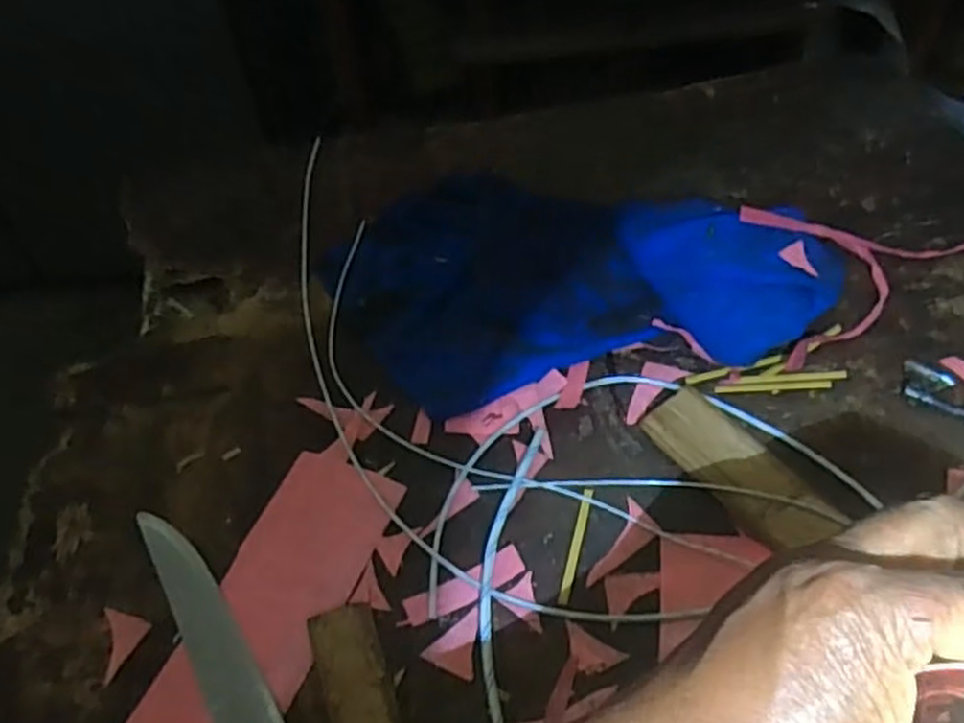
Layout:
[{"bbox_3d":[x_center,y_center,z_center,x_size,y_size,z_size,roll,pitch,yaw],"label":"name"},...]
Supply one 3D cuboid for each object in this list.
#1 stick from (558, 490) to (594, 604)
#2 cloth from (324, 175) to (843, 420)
[{"bbox_3d":[0.054,0.103,0.434,0.006,0.004,0.070,11,55,13],"label":"stick"},{"bbox_3d":[0.061,-0.086,0.546,0.342,0.050,0.228,-10,51,-3],"label":"cloth"}]

